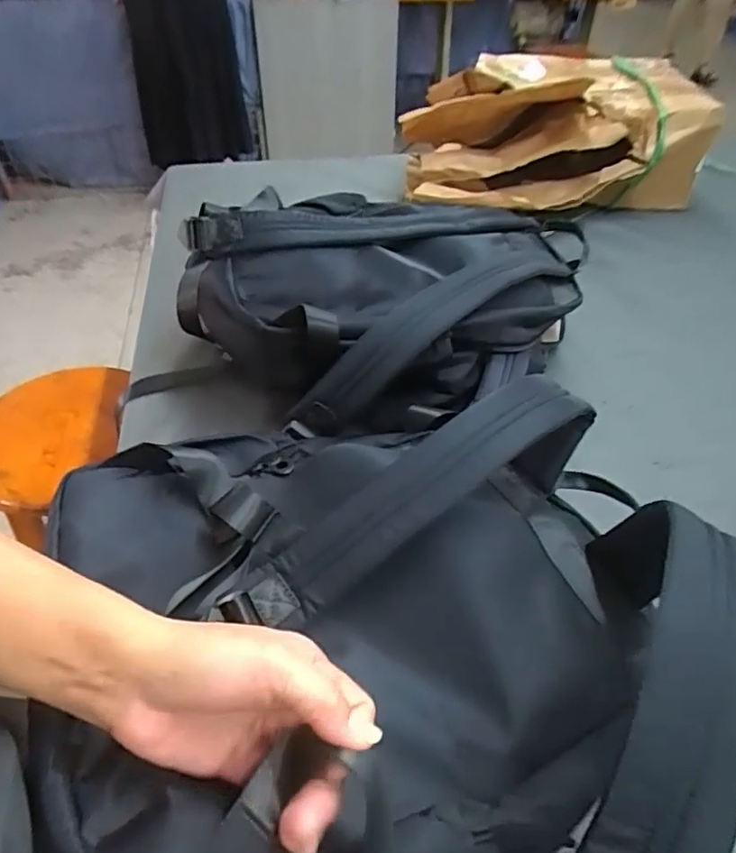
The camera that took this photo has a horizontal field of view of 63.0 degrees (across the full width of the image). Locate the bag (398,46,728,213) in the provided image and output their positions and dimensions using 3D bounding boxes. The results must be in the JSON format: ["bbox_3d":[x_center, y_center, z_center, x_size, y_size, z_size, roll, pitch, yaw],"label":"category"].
[{"bbox_3d":[0.245,-0.433,0.895,0.397,0.162,0.291,-10,45,-11],"label":"bag"}]

